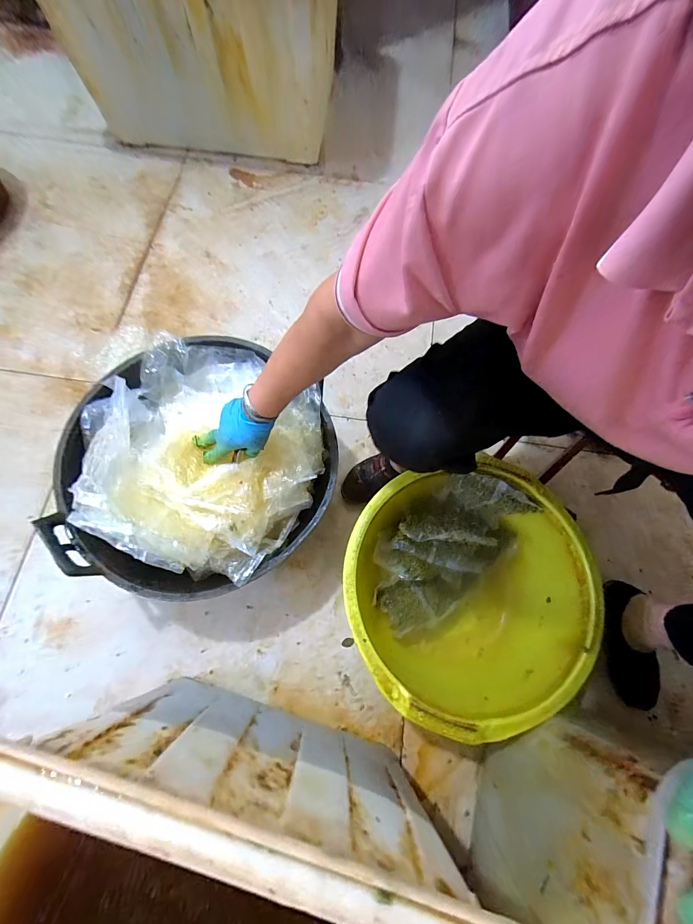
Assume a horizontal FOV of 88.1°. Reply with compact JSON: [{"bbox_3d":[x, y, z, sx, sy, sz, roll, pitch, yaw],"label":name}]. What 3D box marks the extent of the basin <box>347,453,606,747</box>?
[{"bbox_3d":[0.202,0.222,0.657,0.409,0.200,0.383,-8,73,-5],"label":"basin"}]

